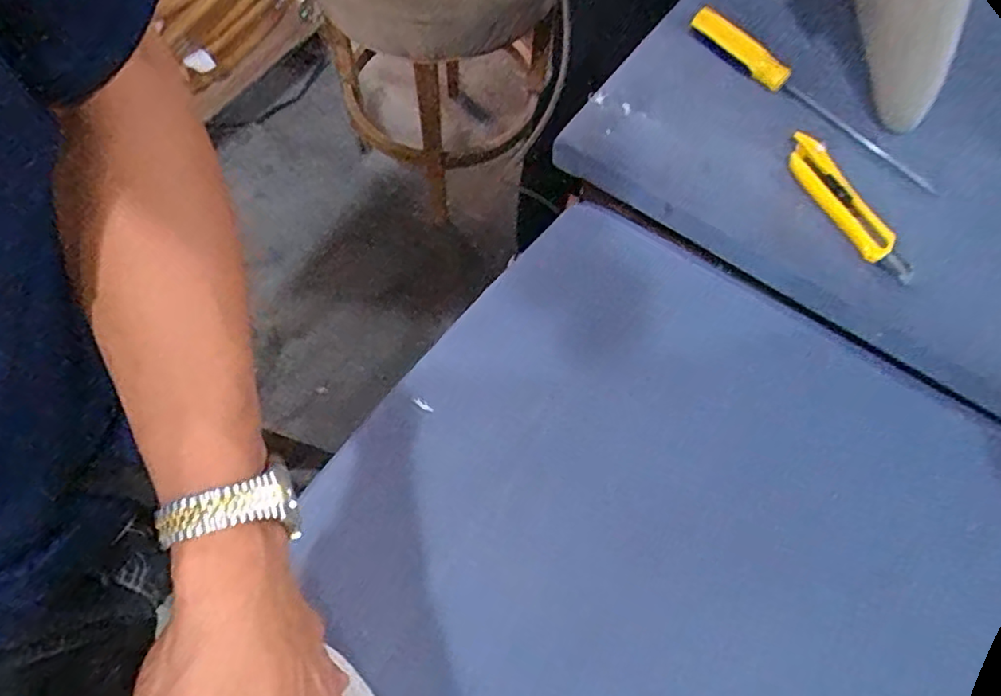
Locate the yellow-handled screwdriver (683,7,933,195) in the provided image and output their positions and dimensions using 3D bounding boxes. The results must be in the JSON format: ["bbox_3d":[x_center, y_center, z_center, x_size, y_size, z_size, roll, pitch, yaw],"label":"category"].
[{"bbox_3d":[0.289,-0.239,0.576,0.274,0.036,0.023,42,71,16],"label":"yellow-handled screwdriver"}]

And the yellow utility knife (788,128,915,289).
[{"bbox_3d":[0.297,-0.121,0.531,0.031,0.024,0.154,-27,69,-13],"label":"yellow utility knife"}]

